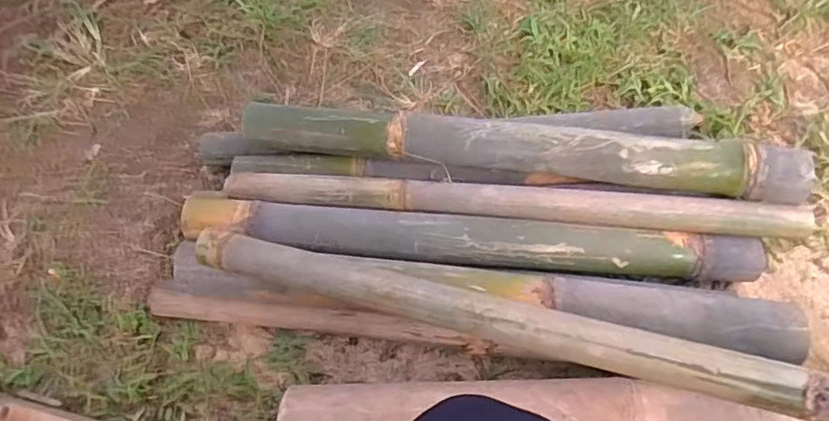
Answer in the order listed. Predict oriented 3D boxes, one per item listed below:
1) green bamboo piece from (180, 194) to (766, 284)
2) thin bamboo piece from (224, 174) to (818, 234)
[{"bbox_3d":[0.063,0.038,0.678,0.676,0.050,0.061,3,56,8],"label":"green bamboo piece"},{"bbox_3d":[0.107,-0.015,0.679,0.674,0.031,0.040,3,56,8],"label":"thin bamboo piece"}]

